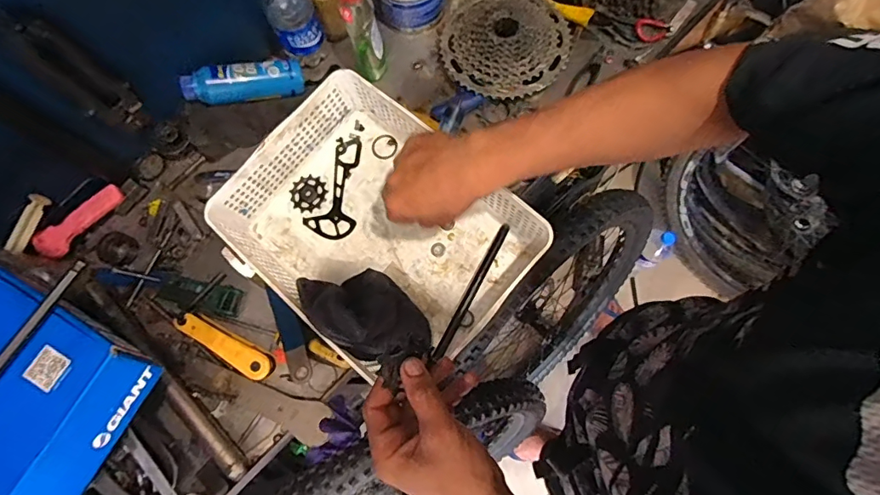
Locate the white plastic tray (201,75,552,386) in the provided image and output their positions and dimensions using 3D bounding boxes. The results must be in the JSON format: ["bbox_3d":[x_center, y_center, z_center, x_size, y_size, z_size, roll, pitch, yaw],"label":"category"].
[{"bbox_3d":[-0.077,-0.020,0.572,0.322,0.090,0.252,40,78,12],"label":"white plastic tray"}]

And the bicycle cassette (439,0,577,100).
[{"bbox_3d":[0.091,-0.293,0.664,0.184,0.040,0.177,20,76,8],"label":"bicycle cassette"}]

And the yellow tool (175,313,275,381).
[{"bbox_3d":[-0.259,0.120,0.577,0.122,0.021,0.034,27,77,10],"label":"yellow tool"}]

